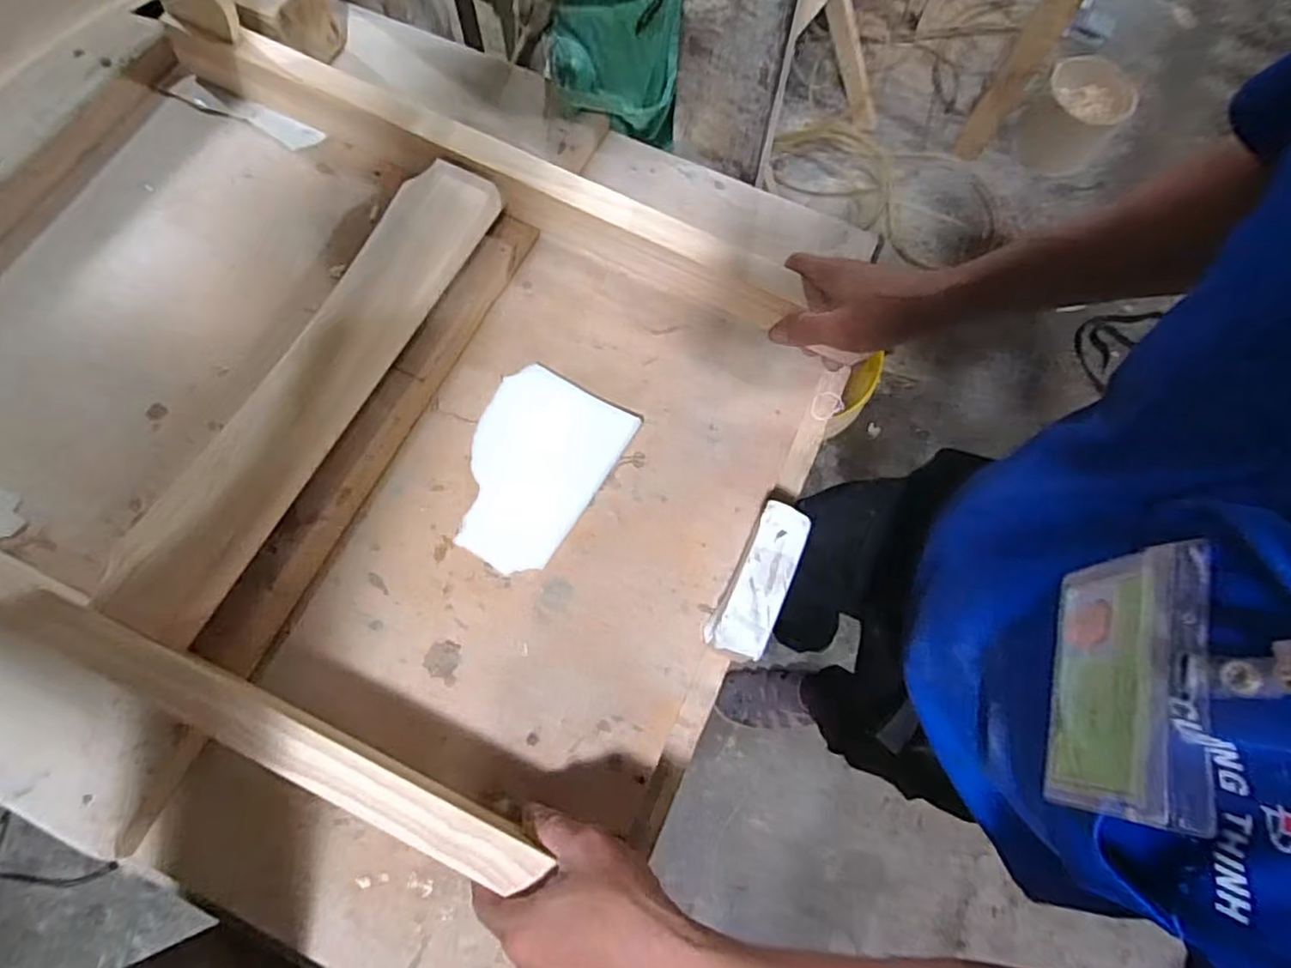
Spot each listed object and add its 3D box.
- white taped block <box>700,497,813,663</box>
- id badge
[{"bbox_3d":[0.089,0.079,0.534,0.040,0.053,0.122,24,71,6],"label":"white taped block"},{"bbox_3d":[0.189,0.078,0.265,0.009,0.081,0.100,15,72,1],"label":"id badge"}]

